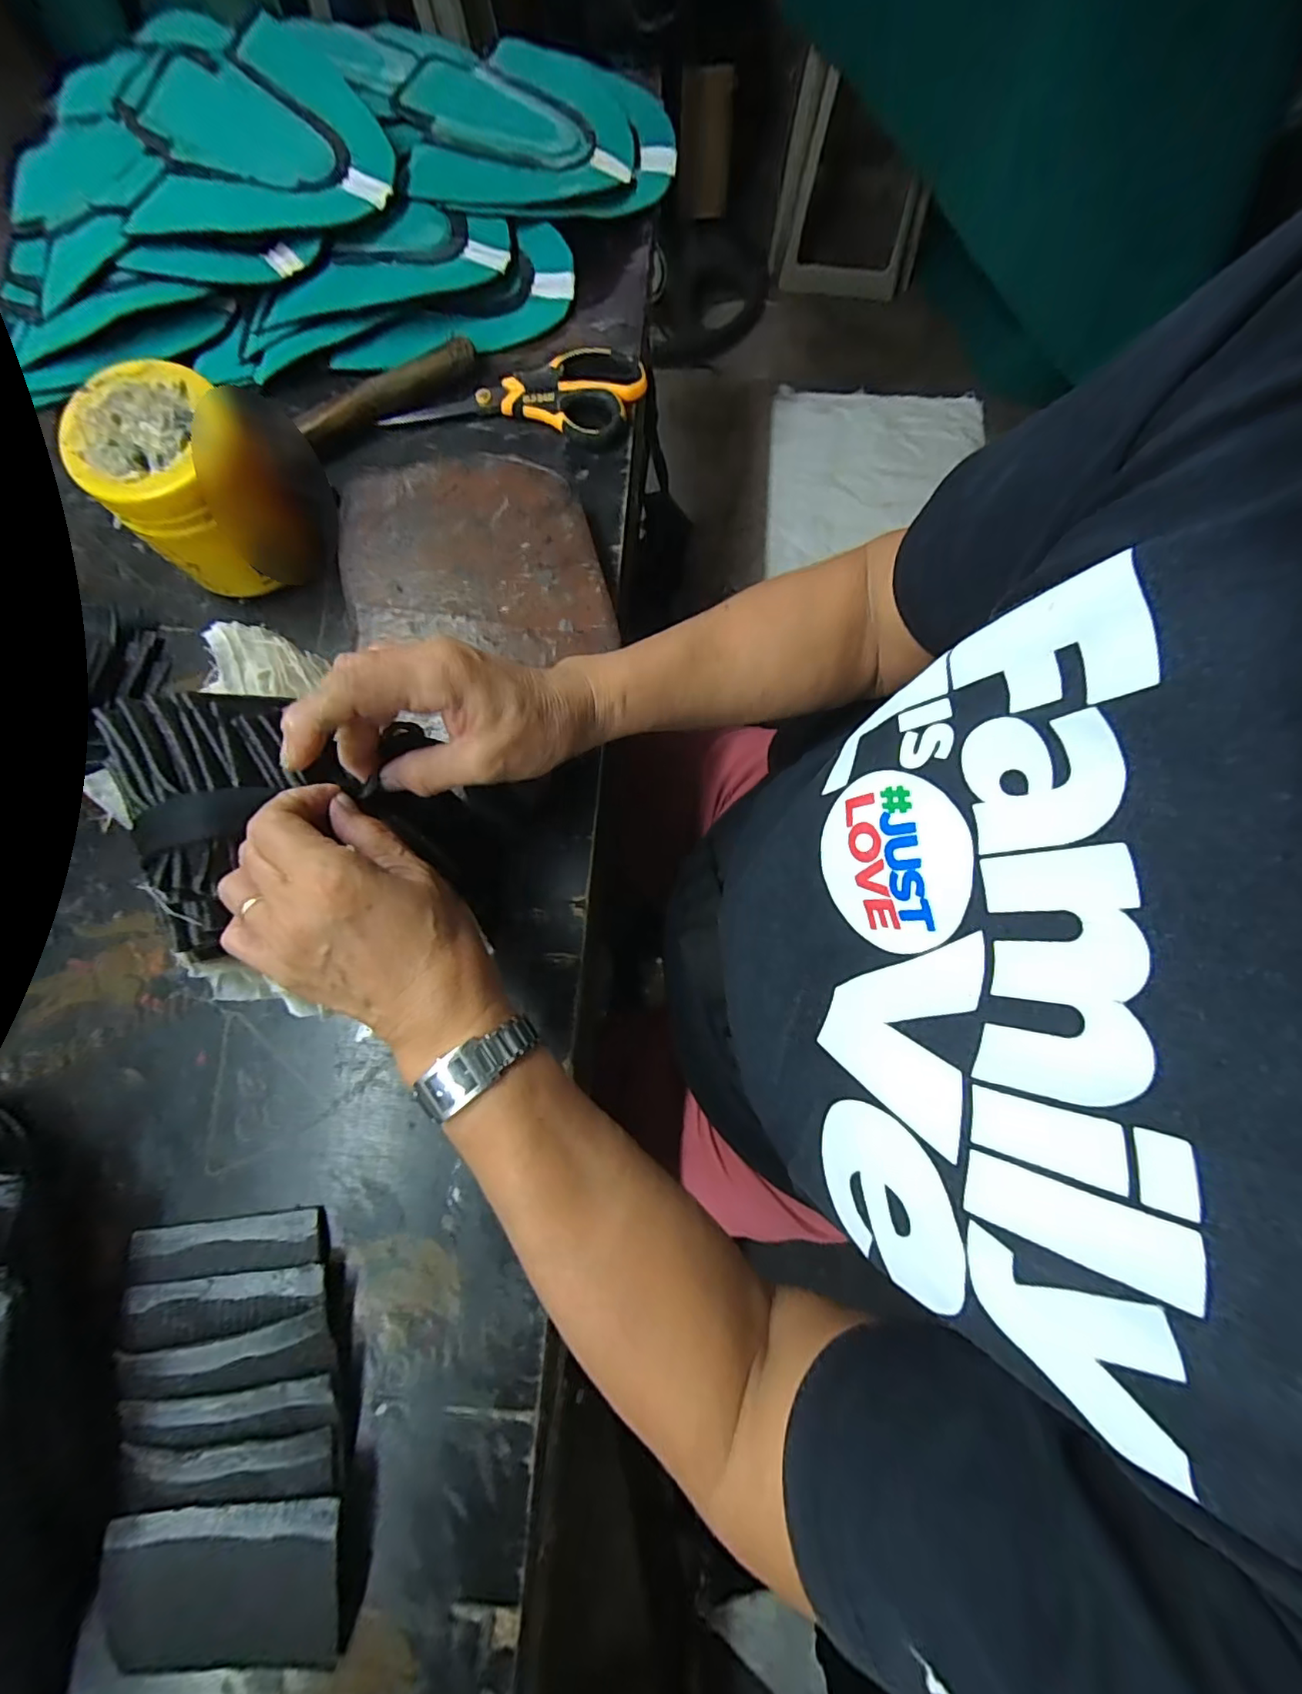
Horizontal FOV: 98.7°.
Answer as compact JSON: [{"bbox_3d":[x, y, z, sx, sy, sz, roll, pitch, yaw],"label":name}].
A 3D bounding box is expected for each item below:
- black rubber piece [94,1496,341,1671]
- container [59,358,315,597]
[{"bbox_3d":[-0.201,0.350,0.264,0.103,0.012,0.073,0,90,-5],"label":"black rubber piece"},{"bbox_3d":[-0.282,-0.226,0.350,0.089,0.095,0.096,0,79,1],"label":"container"}]

